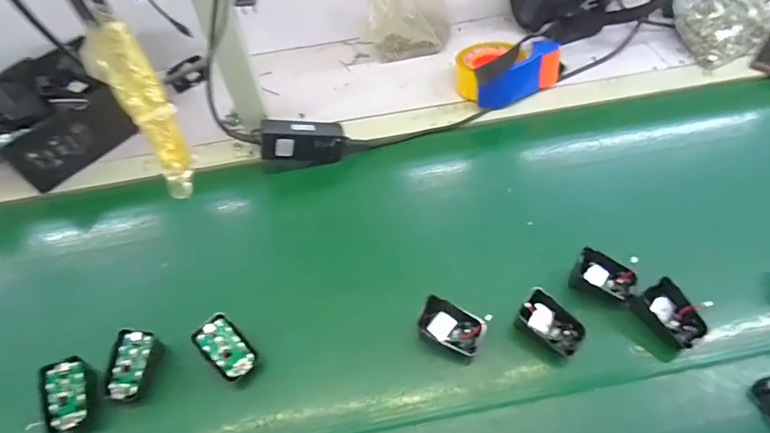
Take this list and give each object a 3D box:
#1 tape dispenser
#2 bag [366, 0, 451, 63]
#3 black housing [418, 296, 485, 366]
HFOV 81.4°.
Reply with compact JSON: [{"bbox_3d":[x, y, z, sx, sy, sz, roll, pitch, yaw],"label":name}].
[{"bbox_3d":[0.182,-0.233,0.701,0.149,0.076,0.105,-20,54,-12],"label":"tape dispenser"},{"bbox_3d":[0.043,-0.344,0.746,0.135,0.162,0.083,3,53,5],"label":"bag"},{"bbox_3d":[0.071,0.121,0.479,0.072,0.039,0.050,18,56,16],"label":"black housing"}]

